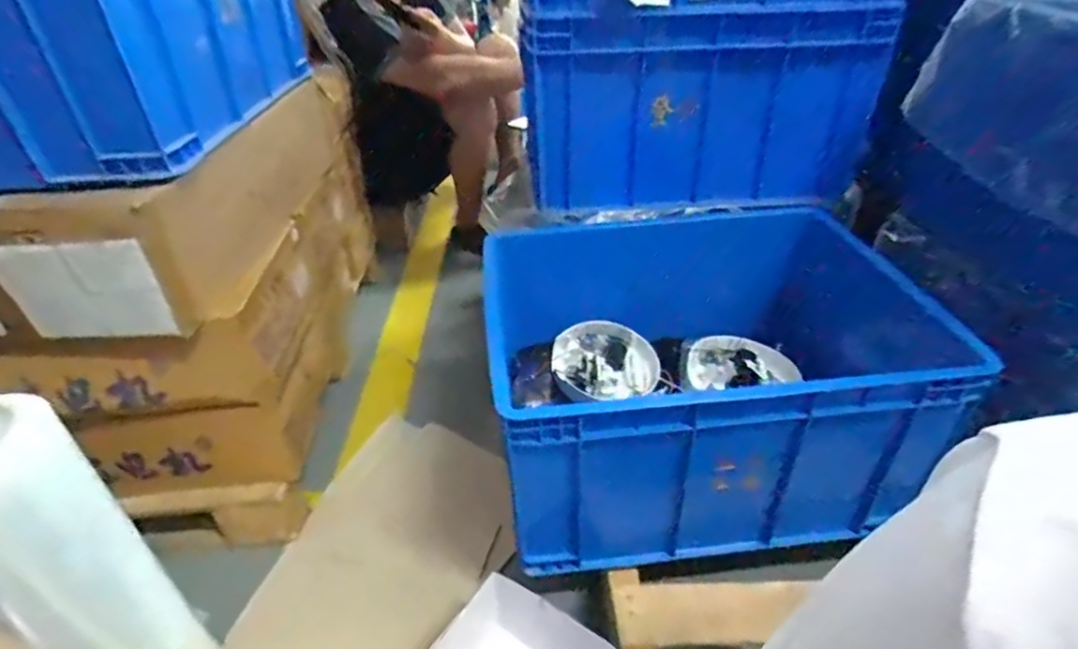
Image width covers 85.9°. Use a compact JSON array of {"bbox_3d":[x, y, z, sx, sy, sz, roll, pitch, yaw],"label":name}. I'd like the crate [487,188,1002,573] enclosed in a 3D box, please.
[{"bbox_3d":[0.276,0.039,0.839,0.656,0.271,0.454,-4,36,-3],"label":"crate"}]

